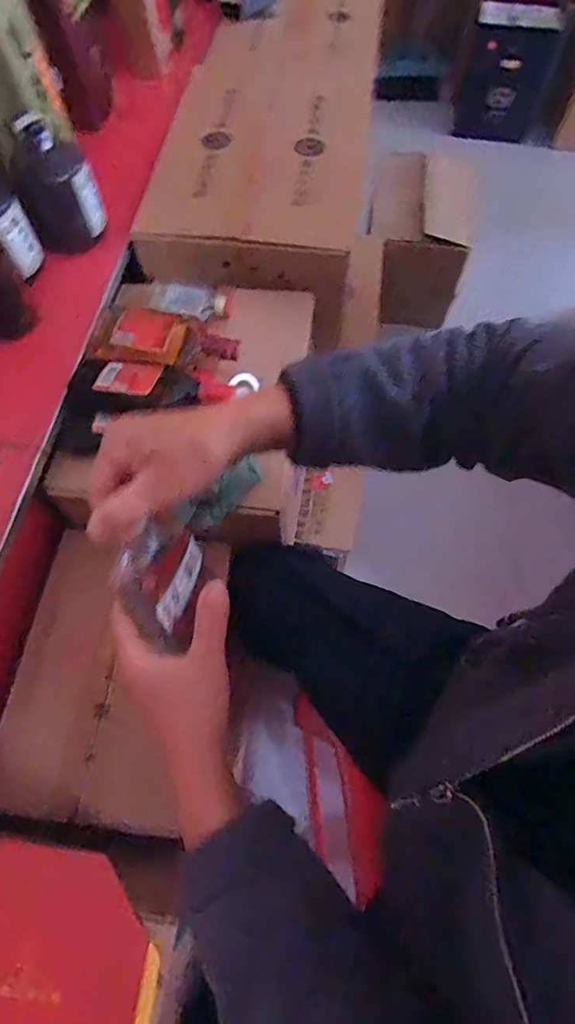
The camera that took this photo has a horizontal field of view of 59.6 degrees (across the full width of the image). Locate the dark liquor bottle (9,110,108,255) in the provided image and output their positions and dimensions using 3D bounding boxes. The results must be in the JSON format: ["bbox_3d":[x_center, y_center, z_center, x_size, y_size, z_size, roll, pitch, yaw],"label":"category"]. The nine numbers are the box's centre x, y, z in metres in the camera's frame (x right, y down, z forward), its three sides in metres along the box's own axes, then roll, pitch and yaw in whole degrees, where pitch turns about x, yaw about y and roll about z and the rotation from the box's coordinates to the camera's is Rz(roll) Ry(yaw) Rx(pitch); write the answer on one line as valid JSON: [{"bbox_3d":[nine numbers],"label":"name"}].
[{"bbox_3d":[-0.318,-0.445,0.684,0.097,0.149,0.089,-30,68,-12],"label":"dark liquor bottle"}]

